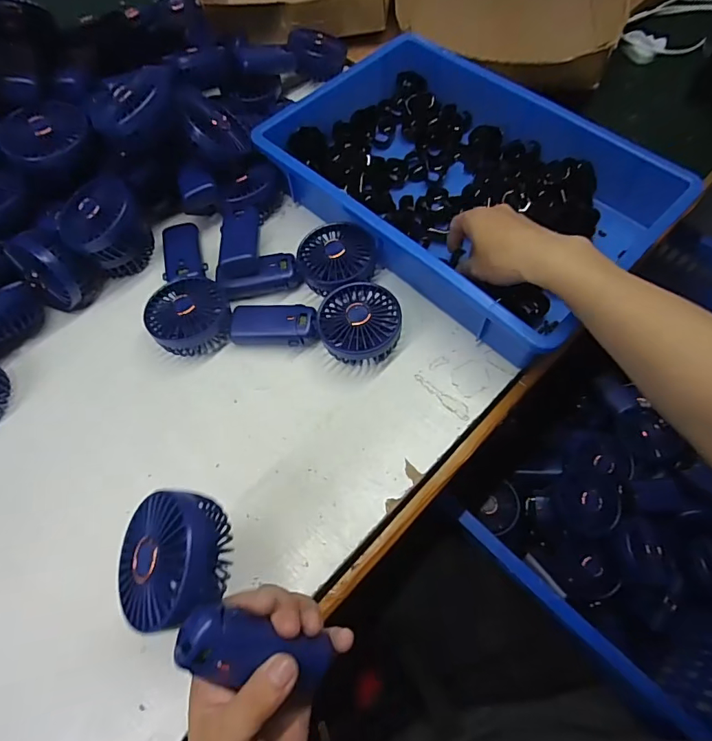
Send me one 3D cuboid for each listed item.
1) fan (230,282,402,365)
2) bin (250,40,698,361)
[{"bbox_3d":[-0.042,-0.057,0.499,0.180,0.046,0.084,11,65,7],"label":"fan"},{"bbox_3d":[0.122,-0.225,0.553,0.280,0.079,0.413,-40,70,-16],"label":"bin"}]

